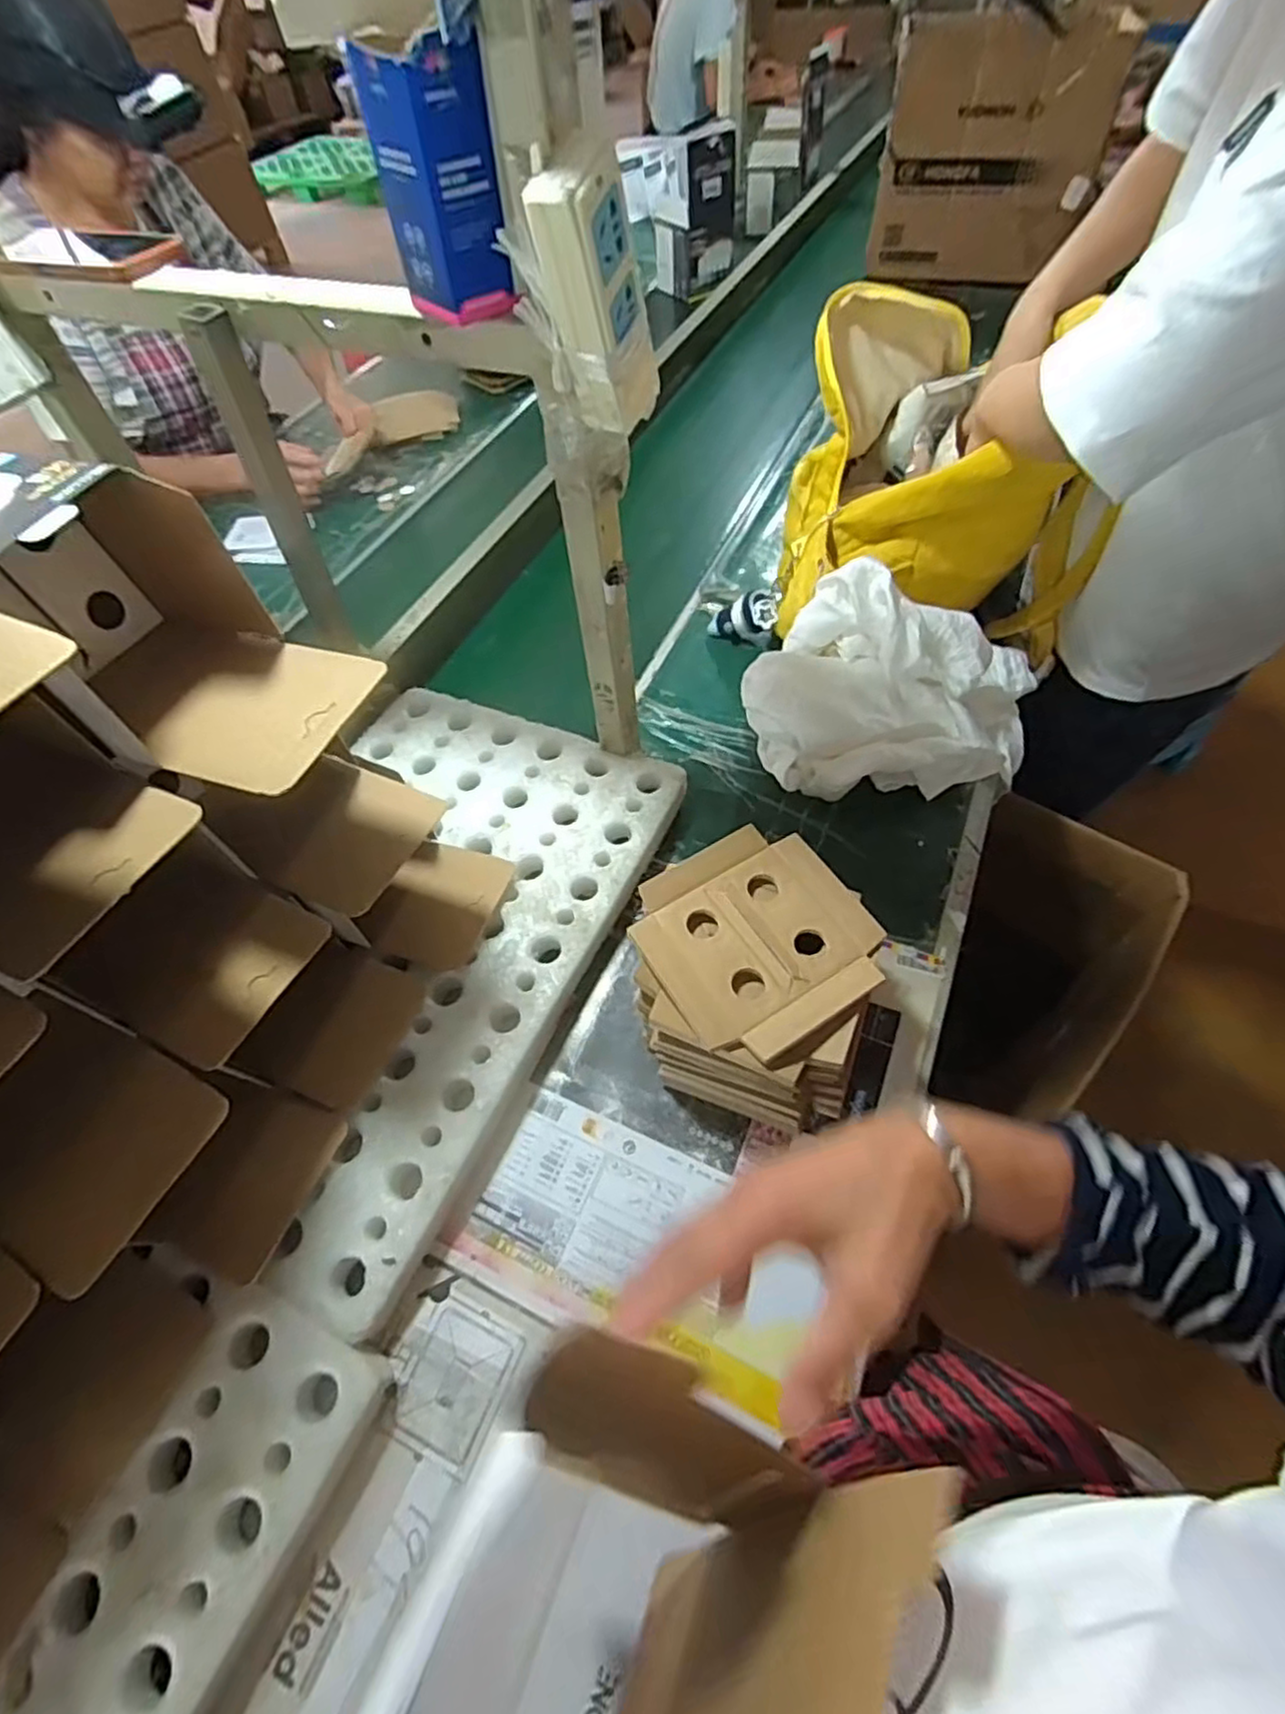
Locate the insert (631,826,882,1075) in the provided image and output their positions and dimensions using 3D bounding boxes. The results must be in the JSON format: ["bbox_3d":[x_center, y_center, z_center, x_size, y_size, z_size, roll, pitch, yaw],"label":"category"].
[{"bbox_3d":[0.090,0.061,0.545,0.165,0.017,0.169,-30,60,-15],"label":"insert"}]

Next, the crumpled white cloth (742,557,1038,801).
[{"bbox_3d":[0.269,-0.174,0.709,0.315,0.156,0.169,-2,57,3],"label":"crumpled white cloth"}]

